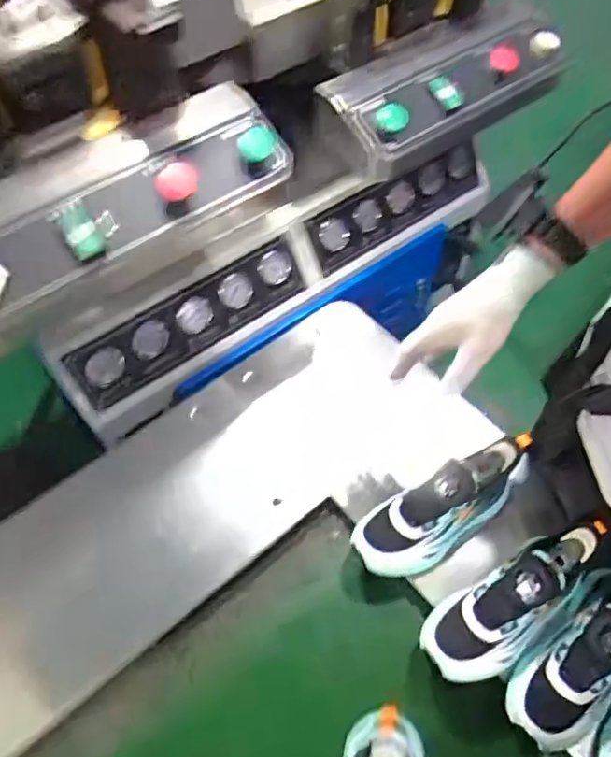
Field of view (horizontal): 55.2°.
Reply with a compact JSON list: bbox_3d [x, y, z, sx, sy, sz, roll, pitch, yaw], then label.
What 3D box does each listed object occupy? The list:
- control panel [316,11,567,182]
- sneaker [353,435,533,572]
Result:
[{"bbox_3d":[0.226,-0.468,0.919,0.393,0.050,0.175,-34,91,-18],"label":"control panel"},{"bbox_3d":[0.177,0.154,0.697,0.246,0.138,0.085,-21,60,-11],"label":"sneaker"}]

